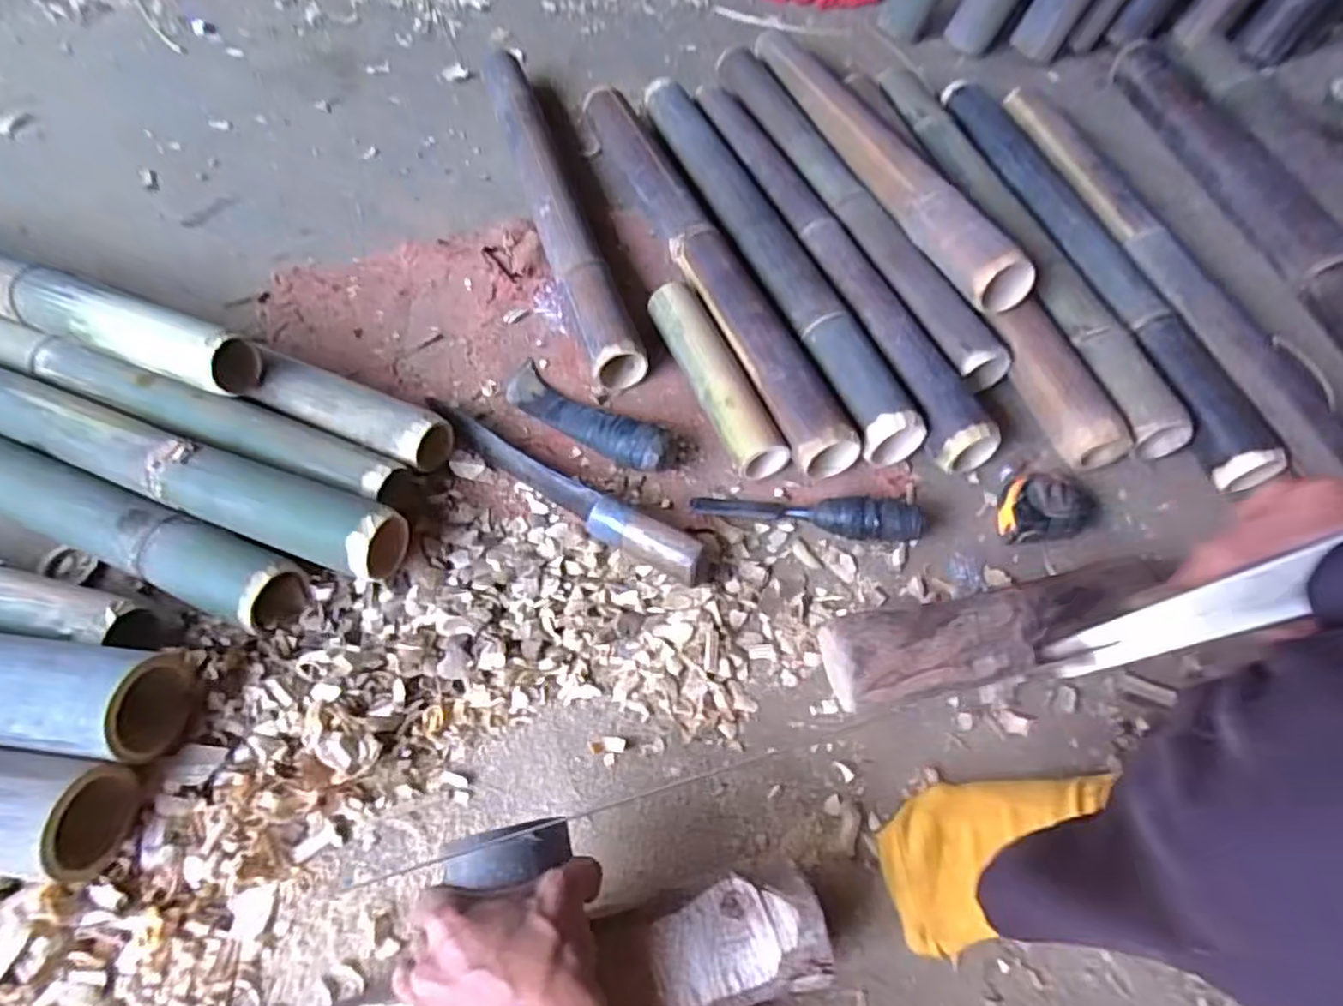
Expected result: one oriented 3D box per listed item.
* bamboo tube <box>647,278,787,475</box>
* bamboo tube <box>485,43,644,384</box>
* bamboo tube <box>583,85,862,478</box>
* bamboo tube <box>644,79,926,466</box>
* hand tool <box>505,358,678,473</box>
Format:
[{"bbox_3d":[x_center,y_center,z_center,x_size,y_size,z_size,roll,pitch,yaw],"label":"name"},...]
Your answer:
[{"bbox_3d":[0.041,-0.125,0.676,0.054,0.060,0.230,-21,60,-14],"label":"bamboo tube"},{"bbox_3d":[-0.151,-0.386,0.830,0.060,0.063,0.632,-15,59,-11],"label":"bamboo tube"},{"bbox_3d":[0.024,-0.298,0.766,0.066,0.050,0.650,-18,59,-12],"label":"bamboo tube"},{"bbox_3d":[0.092,-0.315,0.784,0.059,0.052,0.653,-17,59,-12],"label":"bamboo tube"},{"bbox_3d":[-0.082,-0.091,0.656,0.208,0.043,0.058,32,62,18],"label":"hand tool"}]

